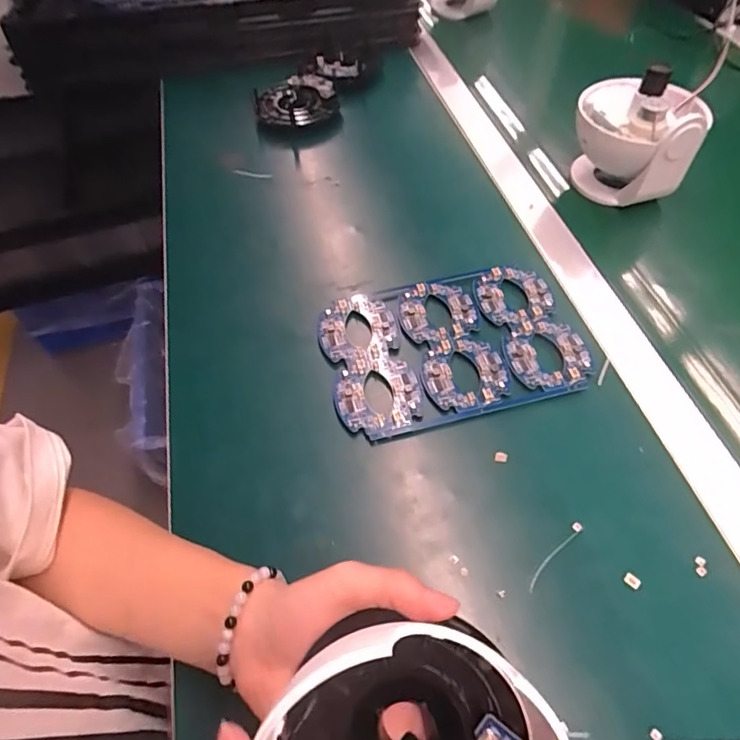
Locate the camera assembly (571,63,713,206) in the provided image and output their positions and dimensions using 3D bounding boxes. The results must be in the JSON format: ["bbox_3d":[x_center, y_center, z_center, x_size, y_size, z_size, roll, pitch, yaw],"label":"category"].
[{"bbox_3d":[0.262,-0.232,0.501,0.110,0.114,0.105,21,59,16],"label":"camera assembly"}]

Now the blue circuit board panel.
[{"bbox_3d":[0.065,-0.022,0.408,0.198,0.011,0.137,-13,56,-7],"label":"blue circuit board panel"}]

